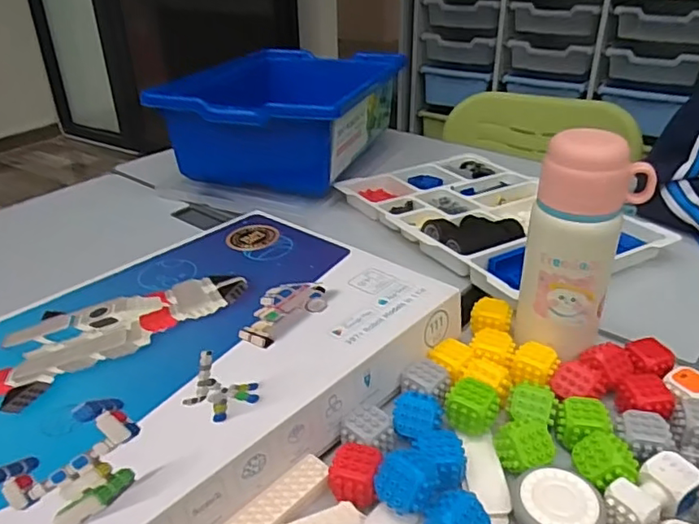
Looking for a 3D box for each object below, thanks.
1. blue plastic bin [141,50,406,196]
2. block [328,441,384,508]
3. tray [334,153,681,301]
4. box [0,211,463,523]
[{"bbox_3d":[-0.095,-0.248,0.960,0.280,0.121,0.400,7,31,14],"label":"blue plastic bin"},{"bbox_3d":[0.004,0.149,0.408,0.034,0.027,0.032,5,30,10],"label":"block"},{"bbox_3d":[0.181,-0.065,0.780,0.263,0.038,0.391,-16,33,-24],"label":"tray"},{"bbox_3d":[-0.196,0.103,0.461,0.307,0.051,0.528,24,38,37],"label":"box"}]

